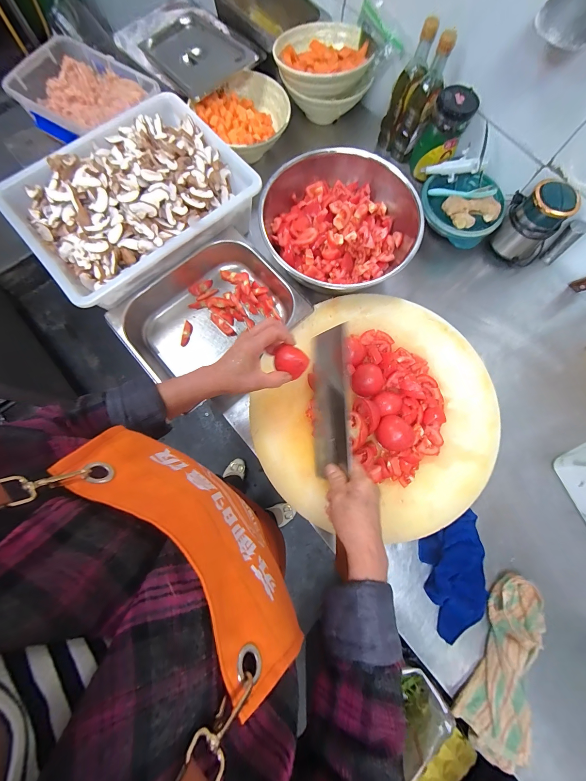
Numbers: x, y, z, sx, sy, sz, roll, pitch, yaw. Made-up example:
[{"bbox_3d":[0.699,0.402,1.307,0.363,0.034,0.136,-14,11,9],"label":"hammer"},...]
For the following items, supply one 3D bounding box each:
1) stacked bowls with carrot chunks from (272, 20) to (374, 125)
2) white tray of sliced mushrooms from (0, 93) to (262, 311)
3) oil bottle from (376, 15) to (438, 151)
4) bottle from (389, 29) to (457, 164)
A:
[{"bbox_3d":[0.071,-0.765,0.715,0.213,0.125,0.211,-4,77,-2],"label":"stacked bowls with carrot chunks"},{"bbox_3d":[-0.325,-0.404,0.580,0.430,0.101,0.349,-36,81,-9],"label":"white tray of sliced mushrooms"},{"bbox_3d":[0.253,-0.677,0.668,0.056,0.229,0.055,15,77,2],"label":"oil bottle"},{"bbox_3d":[0.281,-0.636,0.653,0.062,0.211,0.053,20,78,3],"label":"bottle"}]

